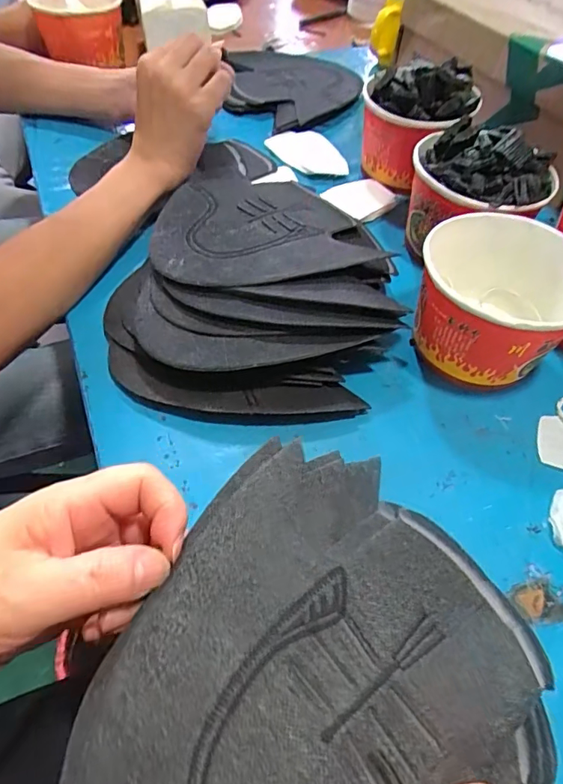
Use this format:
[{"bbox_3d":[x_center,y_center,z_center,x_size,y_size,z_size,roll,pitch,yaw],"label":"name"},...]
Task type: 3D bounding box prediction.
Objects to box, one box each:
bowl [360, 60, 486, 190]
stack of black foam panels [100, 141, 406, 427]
[{"bbox_3d":[0.142,-0.285,0.527,0.115,0.096,0.100,14,55,7],"label":"bowl"},{"bbox_3d":[-0.019,-0.097,0.405,0.224,0.059,0.260,10,54,4],"label":"stack of black foam panels"}]

